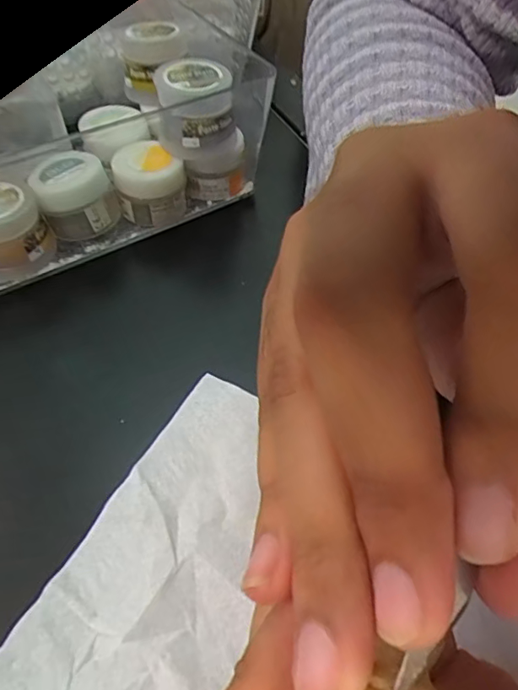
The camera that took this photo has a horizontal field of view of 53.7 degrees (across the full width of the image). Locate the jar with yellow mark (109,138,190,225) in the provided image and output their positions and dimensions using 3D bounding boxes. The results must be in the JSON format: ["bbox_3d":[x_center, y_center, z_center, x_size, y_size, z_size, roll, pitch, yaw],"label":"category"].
[{"bbox_3d":[-0.050,-0.074,0.236,0.031,0.031,0.030,2,52,-2],"label":"jar with yellow mark"}]

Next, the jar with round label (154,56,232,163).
[{"bbox_3d":[-0.028,-0.104,0.223,0.032,0.030,0.031,-4,52,-6],"label":"jar with round label"}]

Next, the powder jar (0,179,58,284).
[{"bbox_3d":[-0.104,-0.047,0.211,0.033,0.029,0.028,-25,57,-21],"label":"powder jar"}]

